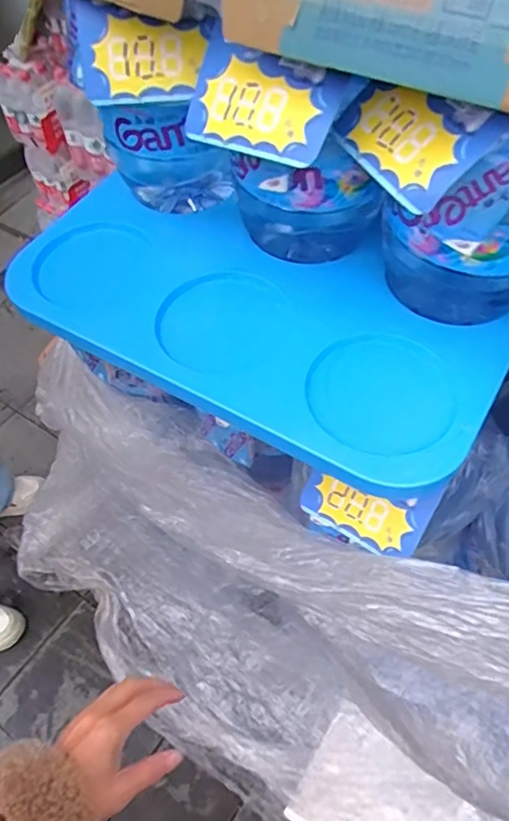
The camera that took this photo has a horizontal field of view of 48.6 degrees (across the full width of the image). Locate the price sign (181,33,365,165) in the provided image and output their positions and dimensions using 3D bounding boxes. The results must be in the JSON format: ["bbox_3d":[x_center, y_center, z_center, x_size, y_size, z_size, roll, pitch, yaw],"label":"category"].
[{"bbox_3d":[0.008,-0.284,0.501,0.146,0.108,0.014,27,13,22],"label":"price sign"}]

